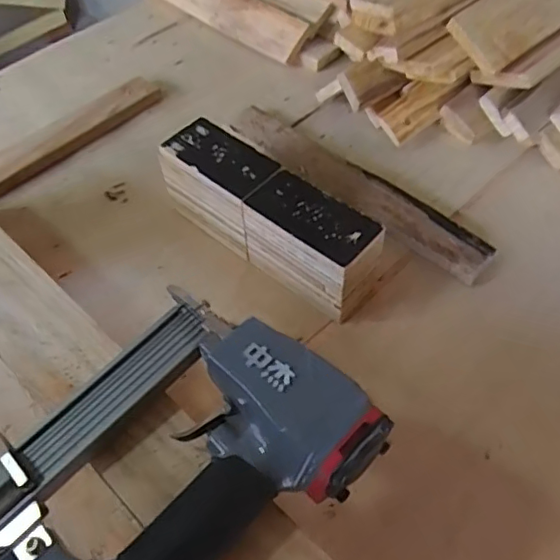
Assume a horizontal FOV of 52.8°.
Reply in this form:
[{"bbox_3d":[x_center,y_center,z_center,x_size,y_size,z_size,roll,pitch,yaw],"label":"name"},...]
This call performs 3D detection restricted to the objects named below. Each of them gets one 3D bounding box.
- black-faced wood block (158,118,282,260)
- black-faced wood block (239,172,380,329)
[{"bbox_3d":[-0.060,-0.097,0.575,0.112,0.082,0.065,35,62,25],"label":"black-faced wood block"},{"bbox_3d":[0.031,-0.031,0.533,0.122,0.086,0.065,37,63,26],"label":"black-faced wood block"}]

